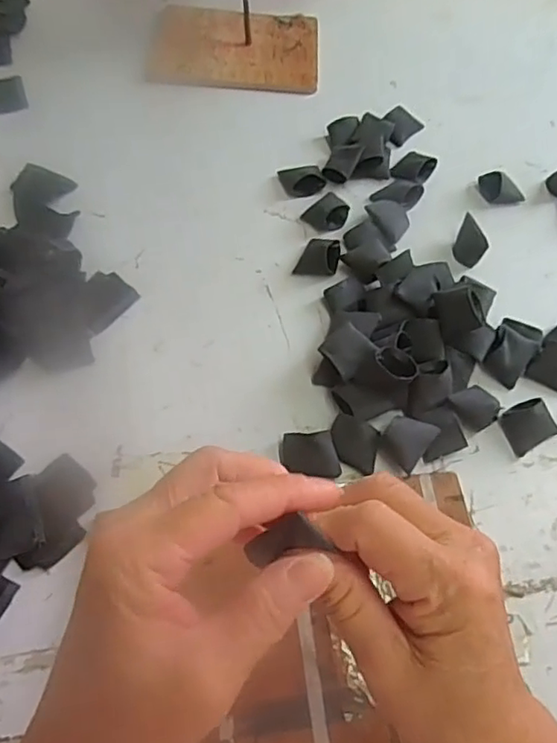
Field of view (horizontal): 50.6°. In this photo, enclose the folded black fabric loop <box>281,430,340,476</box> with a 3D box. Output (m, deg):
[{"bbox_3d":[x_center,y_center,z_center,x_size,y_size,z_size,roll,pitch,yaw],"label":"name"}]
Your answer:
[{"bbox_3d":[0.025,0.066,0.461,0.043,0.022,0.034,-3,62,-6],"label":"folded black fabric loop"}]

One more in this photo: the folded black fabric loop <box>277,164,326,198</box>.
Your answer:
[{"bbox_3d":[0.026,-0.199,0.600,0.042,0.021,0.043,-14,64,-11],"label":"folded black fabric loop"}]

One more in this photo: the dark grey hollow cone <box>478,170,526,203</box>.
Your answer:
[{"bbox_3d":[0.233,-0.194,0.613,0.045,0.024,0.028,-6,63,-7],"label":"dark grey hollow cone"}]

